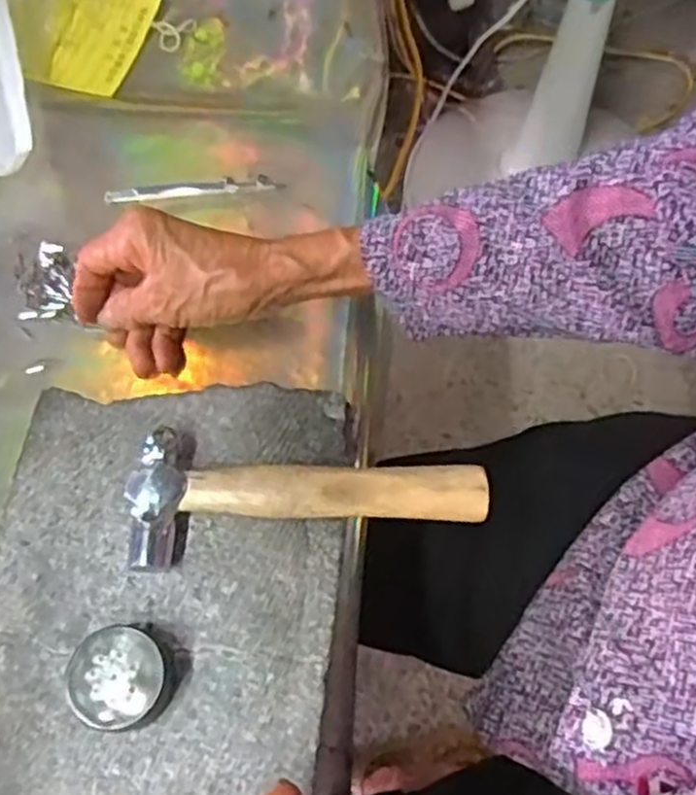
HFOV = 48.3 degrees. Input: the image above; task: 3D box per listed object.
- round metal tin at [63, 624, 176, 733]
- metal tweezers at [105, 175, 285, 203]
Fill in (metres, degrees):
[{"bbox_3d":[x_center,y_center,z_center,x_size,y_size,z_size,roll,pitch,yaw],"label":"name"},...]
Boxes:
[{"bbox_3d":[-0.089,0.111,0.306,0.036,0.023,0.036,0,66,1],"label":"round metal tin"},{"bbox_3d":[-0.096,-0.130,0.483,0.109,0.011,0.012,-4,64,0],"label":"metal tweezers"}]

